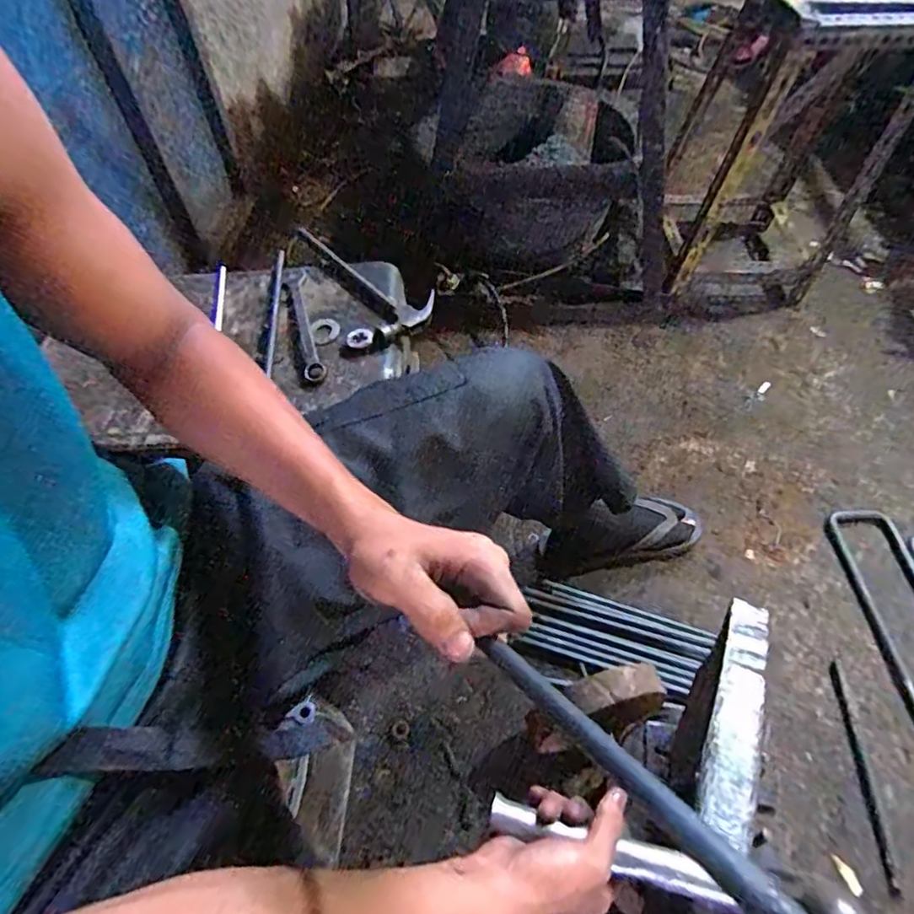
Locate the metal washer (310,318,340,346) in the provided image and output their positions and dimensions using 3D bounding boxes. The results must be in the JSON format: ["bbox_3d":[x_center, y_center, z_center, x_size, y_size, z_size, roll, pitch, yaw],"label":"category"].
[{"bbox_3d":[-0.175,-0.167,0.763,0.037,0.006,0.049,-17,55,-11],"label":"metal washer"}]

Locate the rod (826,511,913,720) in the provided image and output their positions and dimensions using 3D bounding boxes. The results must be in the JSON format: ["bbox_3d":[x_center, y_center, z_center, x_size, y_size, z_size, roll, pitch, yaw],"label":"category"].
[{"bbox_3d":[0.708,0.248,0.915,0.106,0.021,0.359,-4,56,0],"label":"rod"}]

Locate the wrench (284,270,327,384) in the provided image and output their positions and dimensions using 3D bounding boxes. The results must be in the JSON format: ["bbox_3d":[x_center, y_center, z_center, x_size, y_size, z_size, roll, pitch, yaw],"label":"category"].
[{"bbox_3d":[-0.205,-0.180,0.771,0.028,0.009,0.209,-14,54,-9],"label":"wrench"}]

